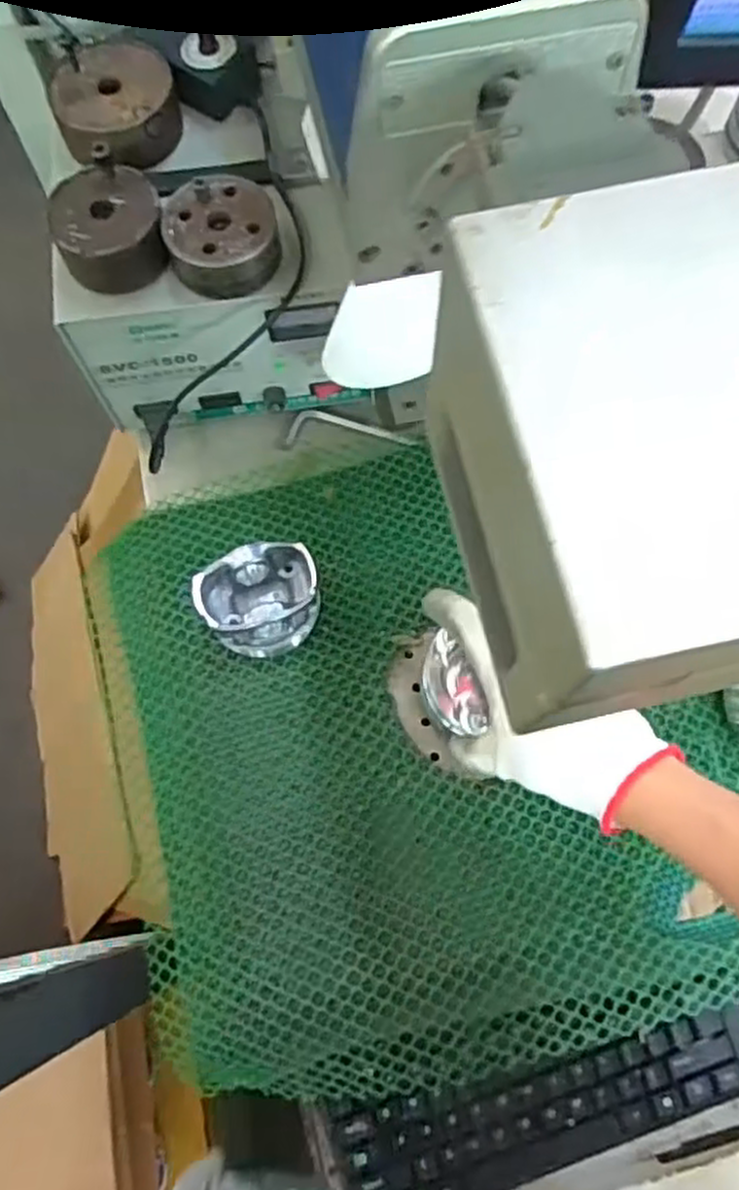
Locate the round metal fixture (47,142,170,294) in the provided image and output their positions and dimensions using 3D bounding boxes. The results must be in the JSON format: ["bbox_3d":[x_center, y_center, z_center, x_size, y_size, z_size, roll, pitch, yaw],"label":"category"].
[{"bbox_3d":[-0.165,-0.239,0.487,0.066,0.049,0.078,-12,72,-5],"label":"round metal fixture"}]

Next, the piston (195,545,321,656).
[{"bbox_3d":[-0.077,0.004,0.546,0.080,0.053,0.065,-8,71,-4],"label":"piston"}]

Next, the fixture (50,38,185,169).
[{"bbox_3d":[-0.171,-0.334,0.528,0.080,0.028,0.093,-10,72,-5],"label":"fixture"}]

